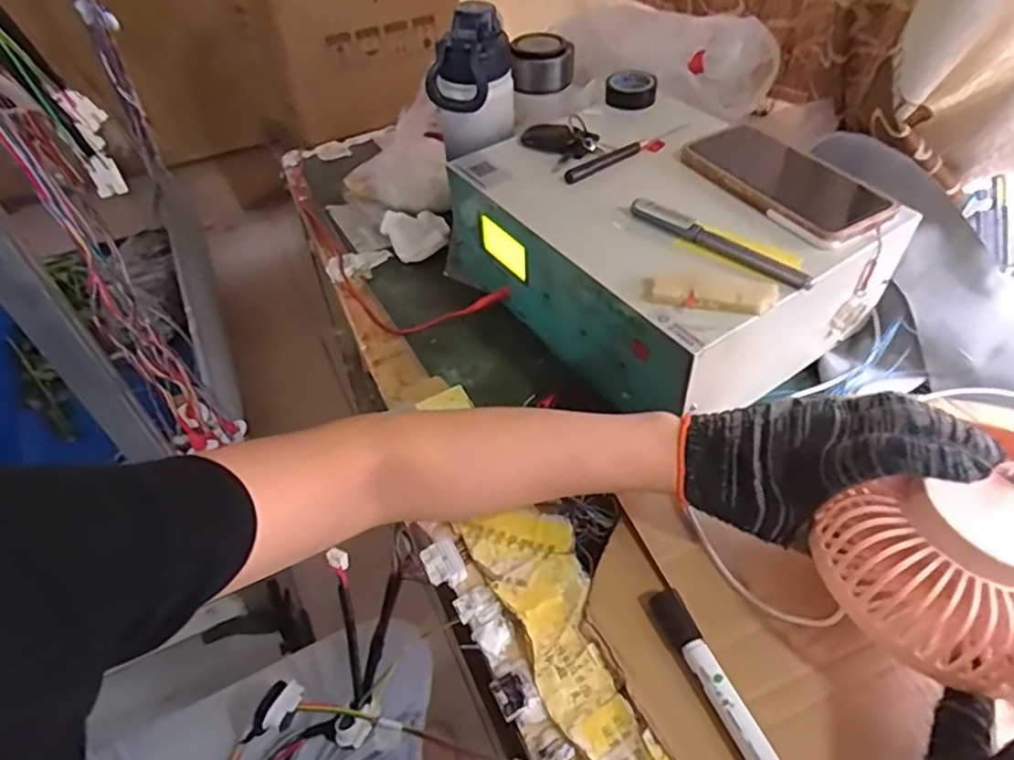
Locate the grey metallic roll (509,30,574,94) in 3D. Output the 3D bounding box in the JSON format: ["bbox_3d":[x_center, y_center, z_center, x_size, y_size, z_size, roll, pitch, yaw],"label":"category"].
[{"bbox_3d":[0.037,-0.321,0.645,0.062,0.040,0.061,-2,48,2],"label":"grey metallic roll"}]

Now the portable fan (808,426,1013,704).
[{"bbox_3d":[0.287,0.076,0.352,0.218,0.077,0.115,-33,53,-6],"label":"portable fan"}]

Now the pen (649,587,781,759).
[{"bbox_3d":[0.125,0.183,0.364,0.020,0.016,0.132,-20,50,-14],"label":"pen"}]

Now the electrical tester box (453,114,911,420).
[{"bbox_3d":[0.129,-0.122,0.570,0.249,0.121,0.308,-28,53,-21],"label":"electrical tester box"}]

